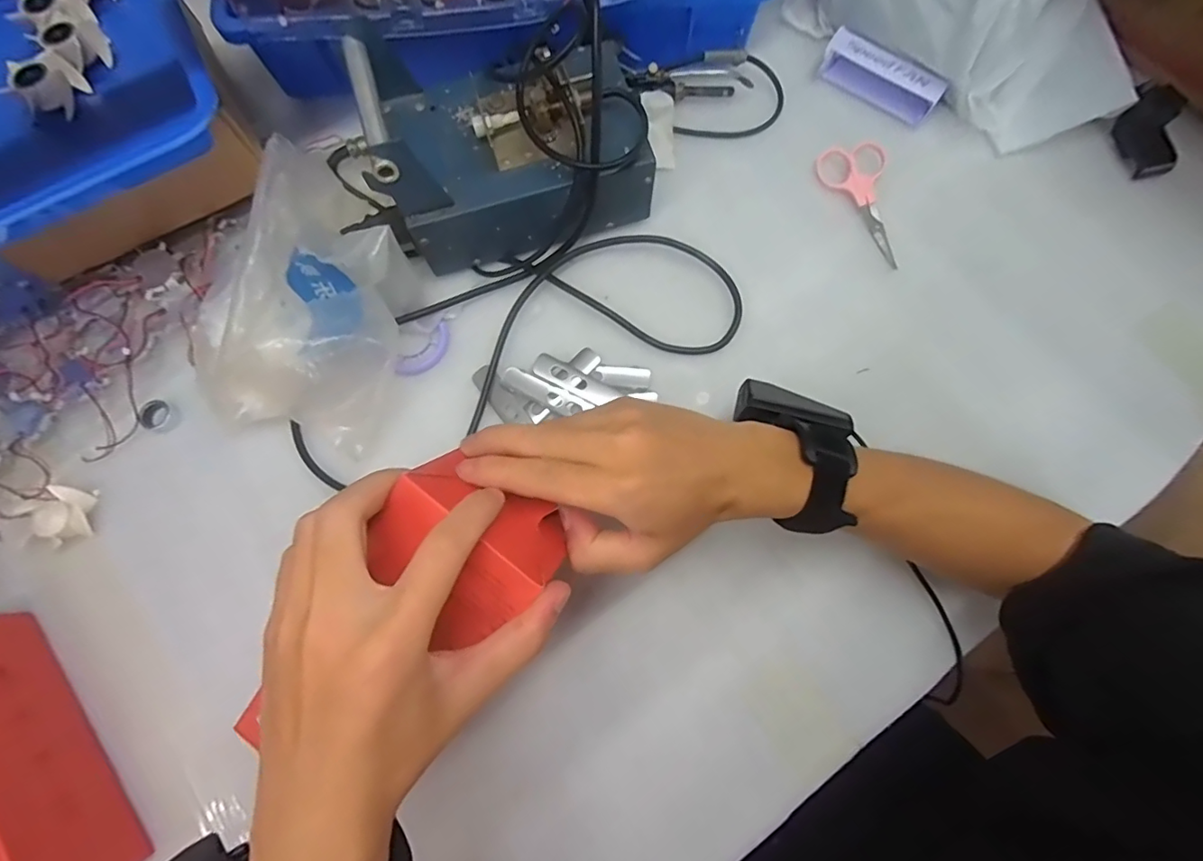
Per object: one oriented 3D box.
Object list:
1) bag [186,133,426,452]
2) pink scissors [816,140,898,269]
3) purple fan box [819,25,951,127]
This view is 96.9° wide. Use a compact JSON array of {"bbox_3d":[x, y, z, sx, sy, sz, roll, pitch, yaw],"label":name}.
[{"bbox_3d":[-0.204,-0.093,0.367,0.148,0.085,0.186,25,79,4],"label":"bag"},{"bbox_3d":[0.220,-0.183,0.430,0.052,0.012,0.110,-22,79,-6],"label":"pink scissors"},{"bbox_3d":[0.234,-0.298,0.447,0.101,0.025,0.031,38,80,6],"label":"purple fan box"}]

